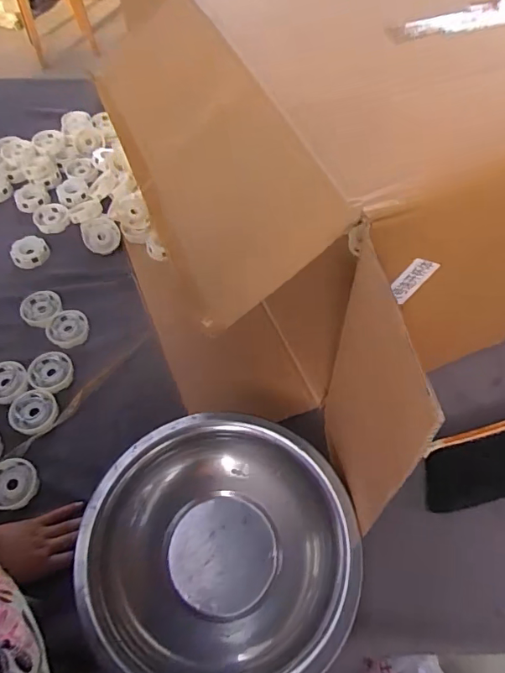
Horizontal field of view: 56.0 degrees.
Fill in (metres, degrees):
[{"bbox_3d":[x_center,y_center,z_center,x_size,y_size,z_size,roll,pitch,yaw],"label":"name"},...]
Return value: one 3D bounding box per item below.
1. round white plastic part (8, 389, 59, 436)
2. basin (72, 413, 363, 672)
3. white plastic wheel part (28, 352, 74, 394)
[{"bbox_3d":[-0.303,0.104,0.656,0.066,0.008,0.060,0,57,1],"label":"round white plastic part"},{"bbox_3d":[-0.034,0.234,0.525,0.282,0.069,0.277,0,57,1],"label":"basin"},{"bbox_3d":[-0.292,0.052,0.689,0.061,0.009,0.065,-6,57,-3],"label":"white plastic wheel part"}]

